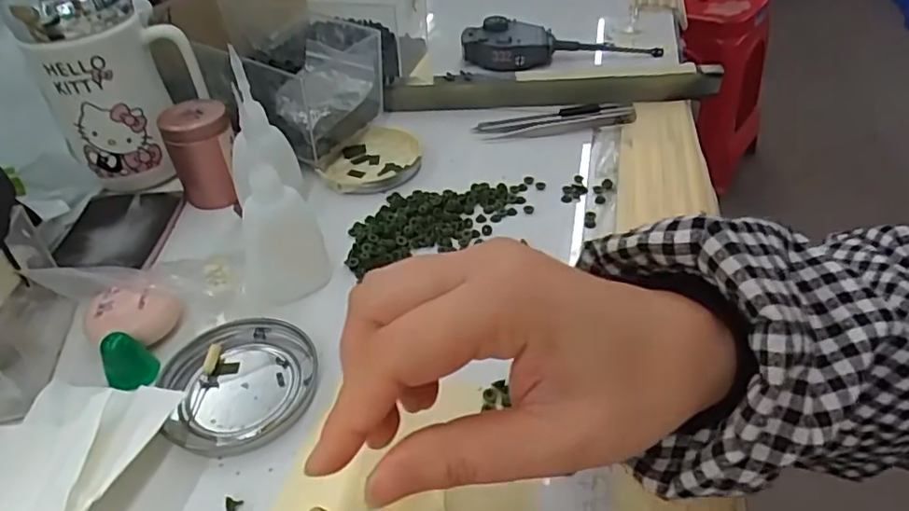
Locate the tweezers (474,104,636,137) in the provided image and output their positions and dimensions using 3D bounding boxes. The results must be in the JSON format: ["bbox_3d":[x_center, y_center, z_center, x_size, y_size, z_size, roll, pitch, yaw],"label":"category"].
[{"bbox_3d":[0.081,-0.113,0.494,0.124,0.011,0.029,-4,41,-1],"label":"tweezers"}]

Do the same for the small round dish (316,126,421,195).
[{"bbox_3d":[-0.064,-0.073,0.467,0.074,0.011,0.080,-2,41,1],"label":"small round dish"}]

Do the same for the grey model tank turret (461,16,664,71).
[{"bbox_3d":[0.101,-0.201,0.579,0.187,0.031,0.048,1,42,7],"label":"grey model tank turret"}]

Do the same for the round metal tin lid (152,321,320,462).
[{"bbox_3d":[-0.109,0.063,0.310,0.075,0.008,0.075,-2,41,2],"label":"round metal tin lid"}]

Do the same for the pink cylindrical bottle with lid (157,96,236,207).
[{"bbox_3d":[-0.173,-0.069,0.423,0.043,0.069,0.037,-19,43,-18],"label":"pink cylindrical bottle with lid"}]

